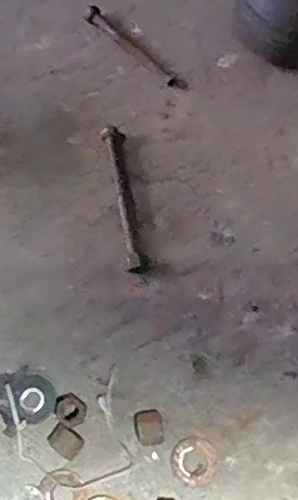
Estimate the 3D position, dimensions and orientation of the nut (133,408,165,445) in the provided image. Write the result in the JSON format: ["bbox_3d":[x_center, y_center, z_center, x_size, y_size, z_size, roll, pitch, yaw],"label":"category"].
[{"bbox_3d":[0.000,0.125,0.414,0.020,0.018,0.024,-17,75,-5],"label":"nut"}]

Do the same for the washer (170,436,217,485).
[{"bbox_3d":[0.032,0.149,0.415,0.032,0.004,0.032,0,74,0],"label":"washer"}]

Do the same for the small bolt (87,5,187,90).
[{"bbox_3d":[-0.010,-0.171,0.497,0.102,0.014,0.015,38,78,10],"label":"small bolt"}]

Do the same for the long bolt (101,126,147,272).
[{"bbox_3d":[-0.020,-0.041,0.462,0.016,0.017,0.117,-11,74,-3],"label":"long bolt"}]

